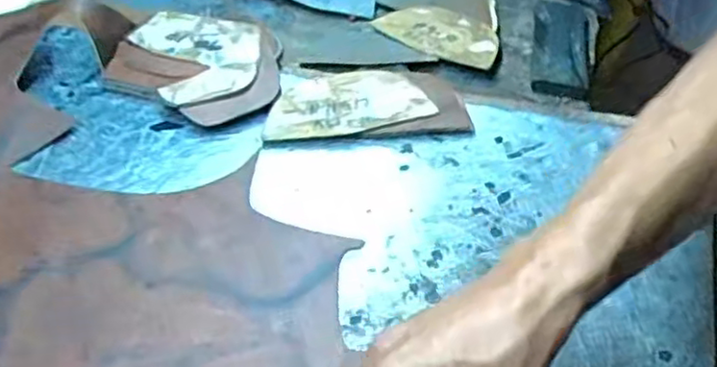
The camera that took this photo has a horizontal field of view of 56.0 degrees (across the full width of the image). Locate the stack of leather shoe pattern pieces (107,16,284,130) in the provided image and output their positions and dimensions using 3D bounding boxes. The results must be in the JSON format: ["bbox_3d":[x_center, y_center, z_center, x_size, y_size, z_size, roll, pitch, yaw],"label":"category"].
[{"bbox_3d":[-0.144,-0.113,0.633,0.162,0.031,0.124,28,53,21],"label":"stack of leather shoe pattern pieces"}]

